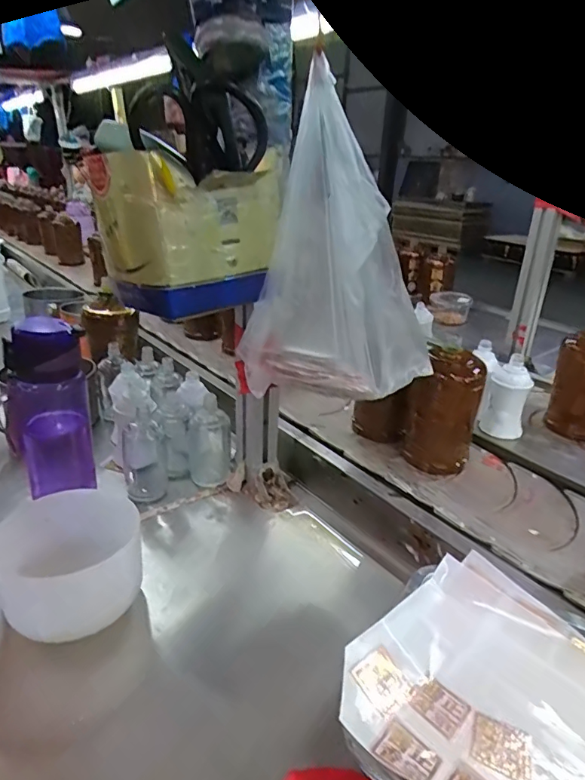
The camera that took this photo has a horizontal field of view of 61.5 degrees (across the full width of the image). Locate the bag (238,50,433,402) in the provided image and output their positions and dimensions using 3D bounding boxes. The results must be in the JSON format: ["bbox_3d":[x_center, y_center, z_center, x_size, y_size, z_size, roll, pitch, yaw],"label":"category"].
[{"bbox_3d":[0.053,-0.128,0.483,0.177,0.261,0.098,-21,33,-39],"label":"bag"}]

